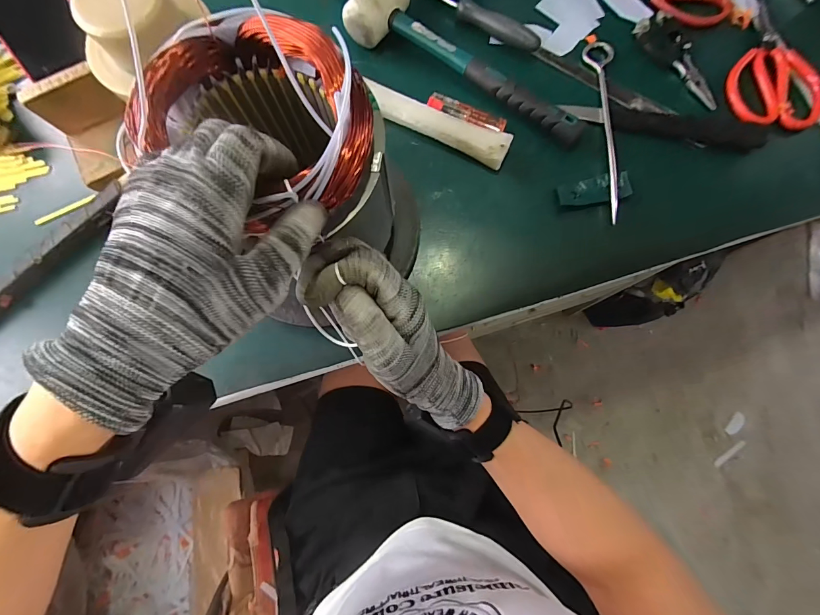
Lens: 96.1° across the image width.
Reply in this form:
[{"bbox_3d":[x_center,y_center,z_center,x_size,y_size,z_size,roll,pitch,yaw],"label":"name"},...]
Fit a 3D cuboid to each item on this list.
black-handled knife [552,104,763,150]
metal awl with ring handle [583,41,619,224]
[{"bbox_3d":[0.257,-0.194,0.383,0.196,0.023,0.037,8,78,3],"label":"black-handled knife"},{"bbox_3d":[0.200,-0.190,0.385,0.028,0.012,0.214,4,78,2],"label":"metal awl with ring handle"}]

